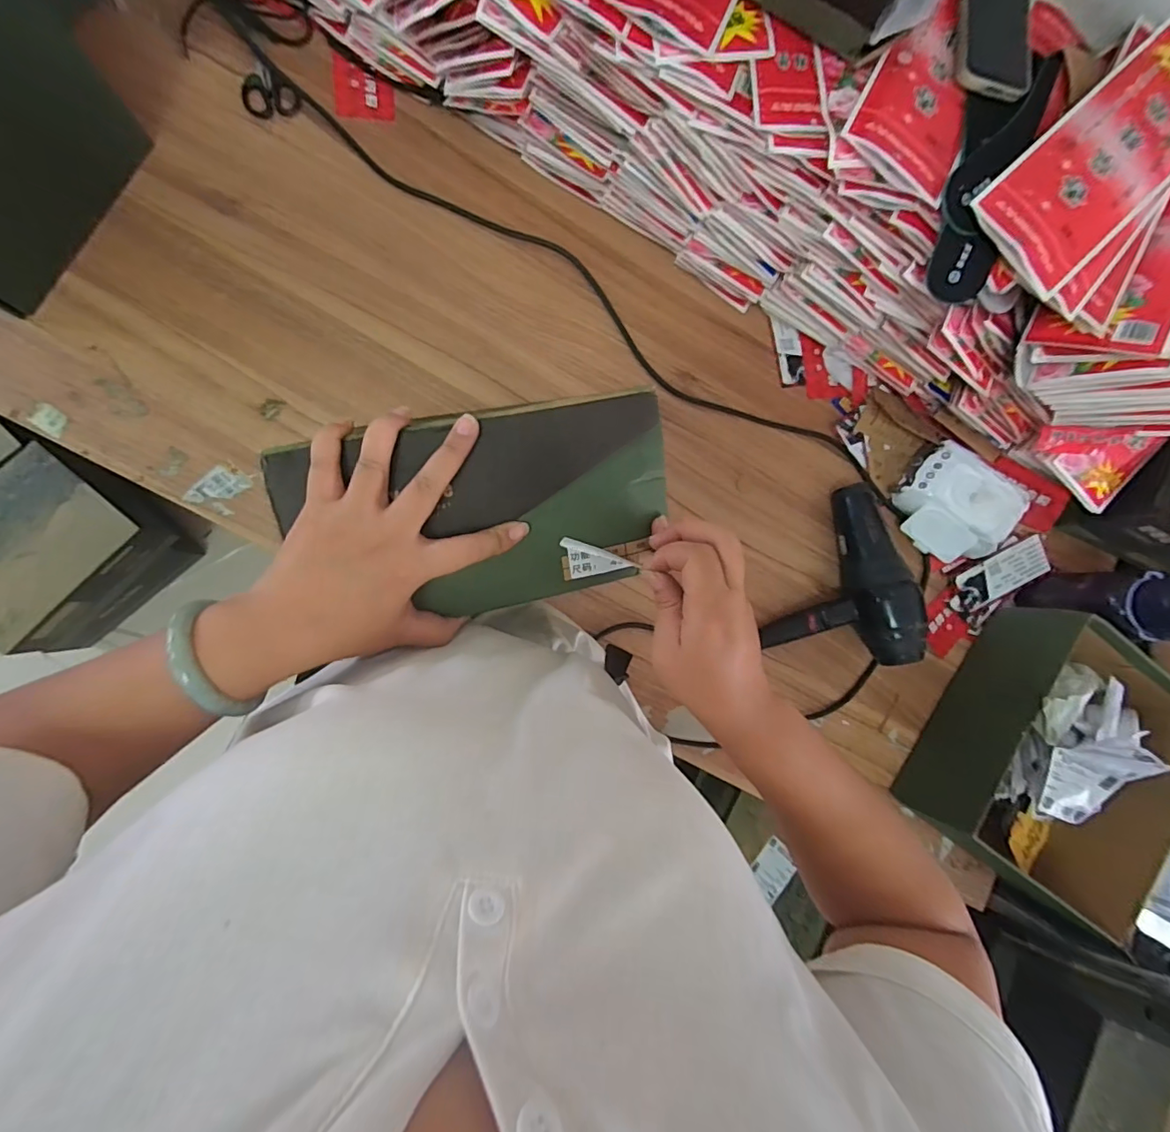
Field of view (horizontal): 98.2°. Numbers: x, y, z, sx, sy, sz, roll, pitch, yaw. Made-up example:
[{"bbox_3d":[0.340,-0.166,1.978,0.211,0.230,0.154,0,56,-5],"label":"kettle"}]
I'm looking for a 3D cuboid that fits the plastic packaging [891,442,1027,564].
[{"bbox_3d":[0.506,-0.078,0.692,0.141,0.041,0.126,44,110,5],"label":"plastic packaging"}]

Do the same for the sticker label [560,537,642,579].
[{"bbox_3d":[0.009,-0.009,0.359,0.049,0.009,0.034,-8,129,-5],"label":"sticker label"}]

